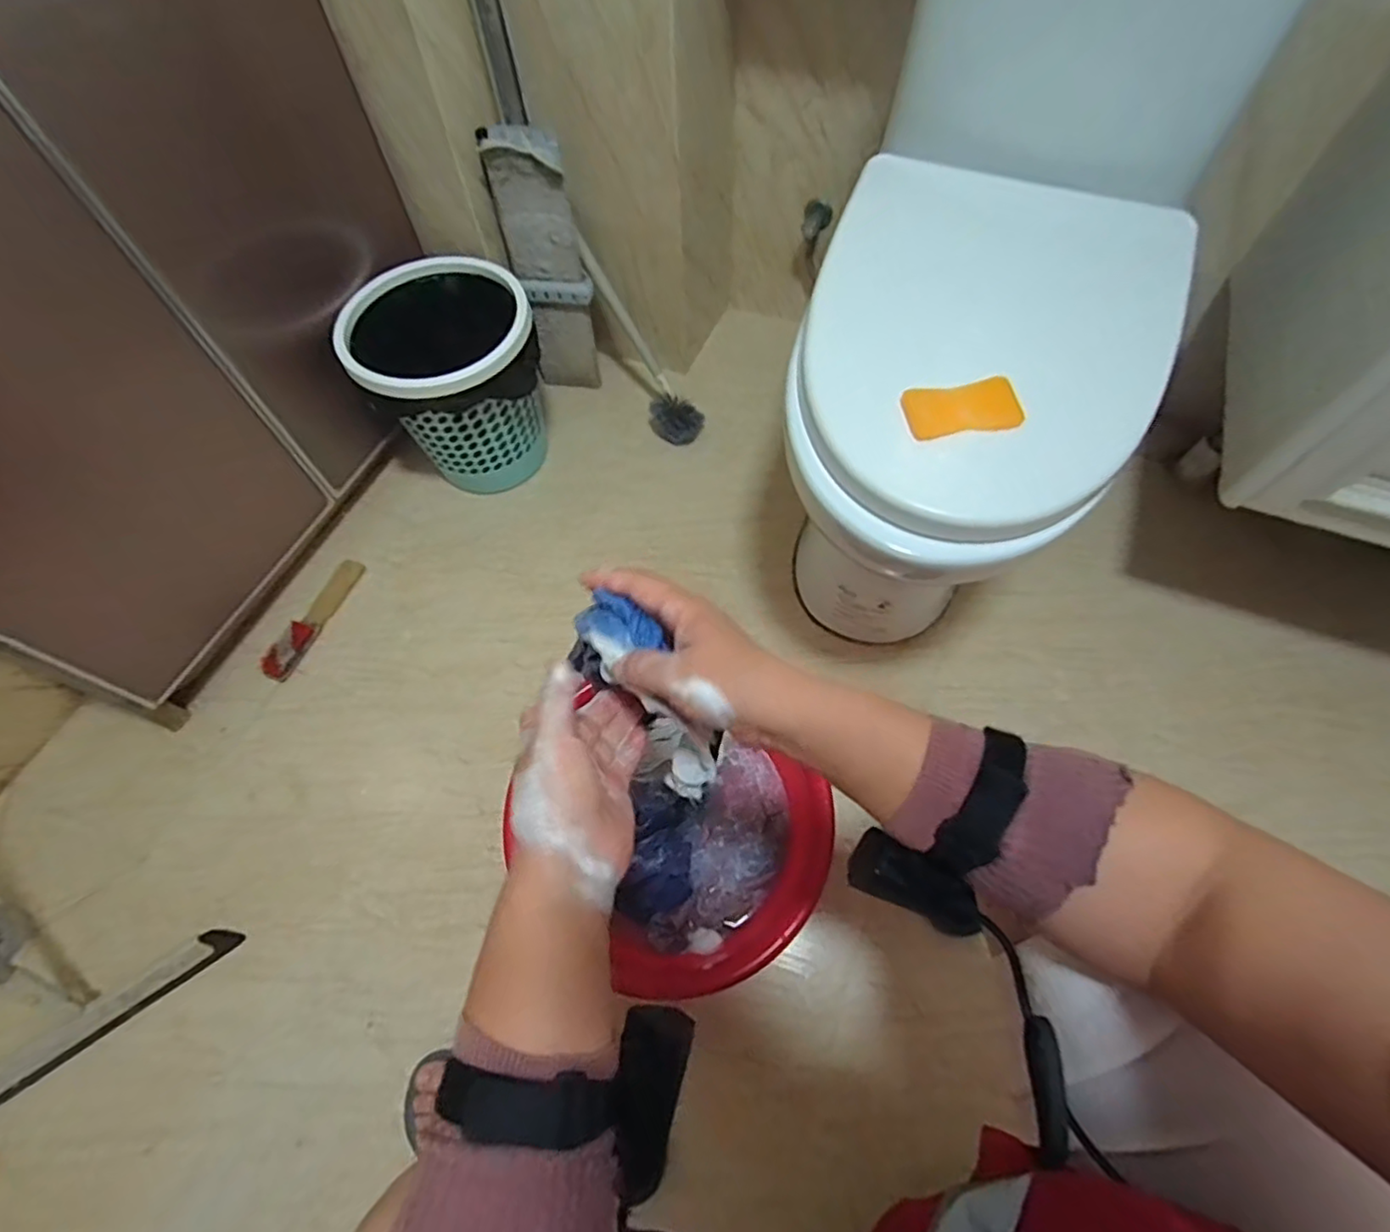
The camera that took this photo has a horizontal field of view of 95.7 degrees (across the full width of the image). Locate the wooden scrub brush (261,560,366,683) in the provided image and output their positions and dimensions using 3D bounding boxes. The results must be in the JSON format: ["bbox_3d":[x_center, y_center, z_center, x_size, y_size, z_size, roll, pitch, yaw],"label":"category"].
[{"bbox_3d":[-0.588,0.002,0.976,0.051,0.019,0.214,21,66,12],"label":"wooden scrub brush"}]

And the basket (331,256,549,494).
[{"bbox_3d":[-0.372,-0.363,1.018,0.261,0.285,0.227,-25,65,-10],"label":"basket"}]

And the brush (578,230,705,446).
[{"bbox_3d":[-0.092,-0.455,1.065,0.065,0.096,0.352,-31,100,-13],"label":"brush"}]

